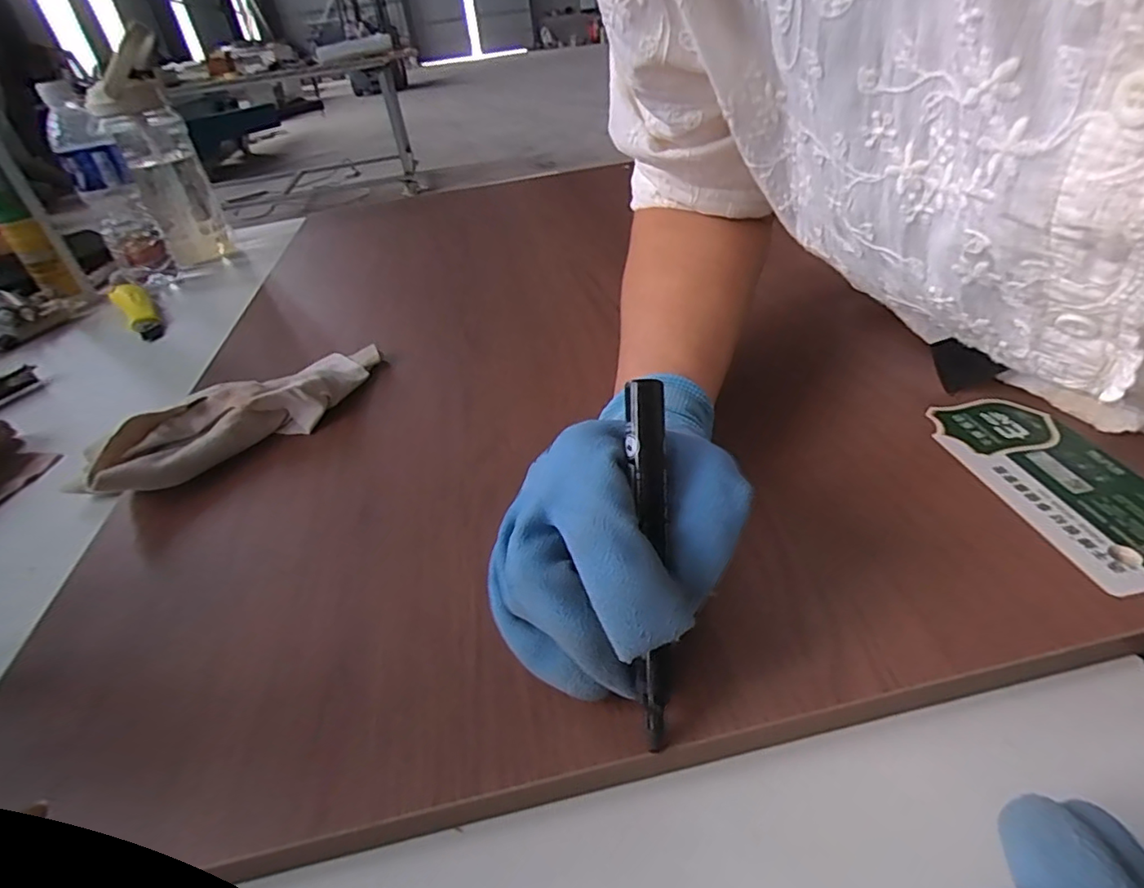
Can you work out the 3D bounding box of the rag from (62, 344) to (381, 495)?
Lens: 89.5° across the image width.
[{"bbox_3d":[-0.216,-0.024,0.393,0.063,0.037,0.196,20,45,32],"label":"rag"}]

